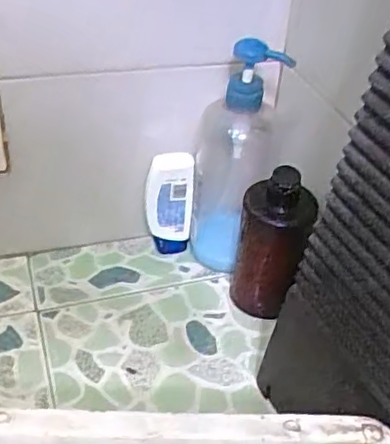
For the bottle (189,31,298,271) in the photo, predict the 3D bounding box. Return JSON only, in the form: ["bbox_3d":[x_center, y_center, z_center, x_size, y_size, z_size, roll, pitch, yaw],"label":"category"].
[{"bbox_3d":[0.039,-0.057,0.643,0.077,0.256,0.060,7,40,3],"label":"bottle"}]

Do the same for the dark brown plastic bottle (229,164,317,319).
[{"bbox_3d":[0.076,0.023,0.623,0.068,0.160,0.061,10,40,6],"label":"dark brown plastic bottle"}]

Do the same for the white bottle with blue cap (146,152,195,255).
[{"bbox_3d":[-0.028,-0.019,0.683,0.049,0.125,0.026,1,40,-5],"label":"white bottle with blue cap"}]

